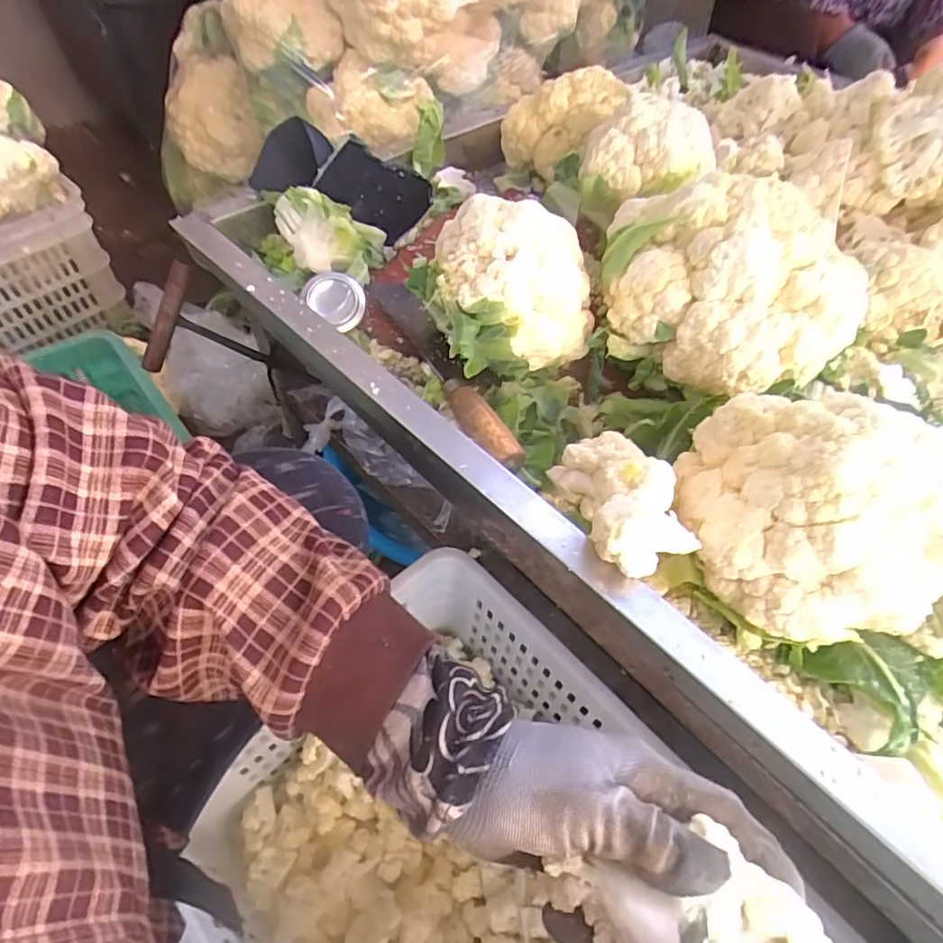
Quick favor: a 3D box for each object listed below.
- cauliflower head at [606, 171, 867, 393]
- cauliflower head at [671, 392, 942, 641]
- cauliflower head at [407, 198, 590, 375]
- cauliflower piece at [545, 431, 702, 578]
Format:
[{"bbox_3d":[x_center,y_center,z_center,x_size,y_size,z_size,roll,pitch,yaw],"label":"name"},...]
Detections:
[{"bbox_3d":[0.216,-0.152,0.467,0.171,0.113,0.158,-14,56,-15],"label":"cauliflower head"},{"bbox_3d":[0.221,0.035,0.368,0.168,0.123,0.123,24,55,13],"label":"cauliflower head"},{"bbox_3d":[0.033,-0.161,0.491,0.140,0.113,0.127,-16,56,-16],"label":"cauliflower head"},{"bbox_3d":[0.104,0.022,0.409,0.065,0.075,0.129,-5,31,-9],"label":"cauliflower piece"}]

